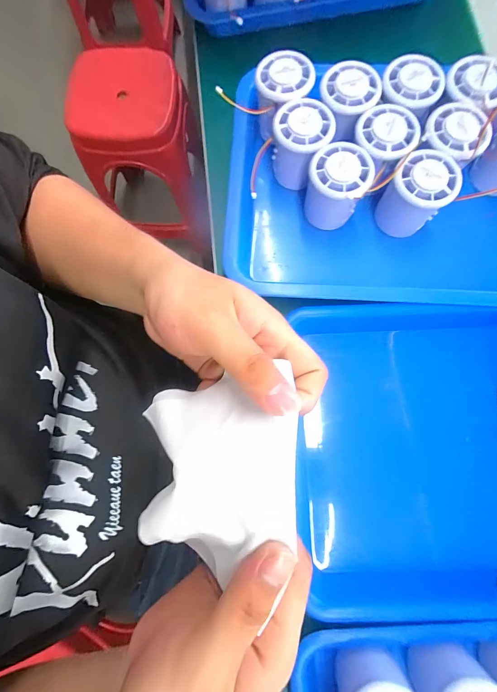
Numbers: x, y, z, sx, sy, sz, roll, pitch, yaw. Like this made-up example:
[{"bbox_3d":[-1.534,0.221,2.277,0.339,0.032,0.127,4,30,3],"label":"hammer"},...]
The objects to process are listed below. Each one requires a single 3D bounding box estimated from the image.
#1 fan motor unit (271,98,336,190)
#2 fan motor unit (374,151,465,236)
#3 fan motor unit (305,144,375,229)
[{"bbox_3d":[0.052,-0.200,0.284,0.056,0.055,0.051,40,82,7],"label":"fan motor unit"},{"bbox_3d":[0.156,-0.139,0.269,0.051,0.057,0.053,0,79,0],"label":"fan motor unit"},{"bbox_3d":[0.083,-0.149,0.274,0.053,0.057,0.049,0,79,0],"label":"fan motor unit"}]

